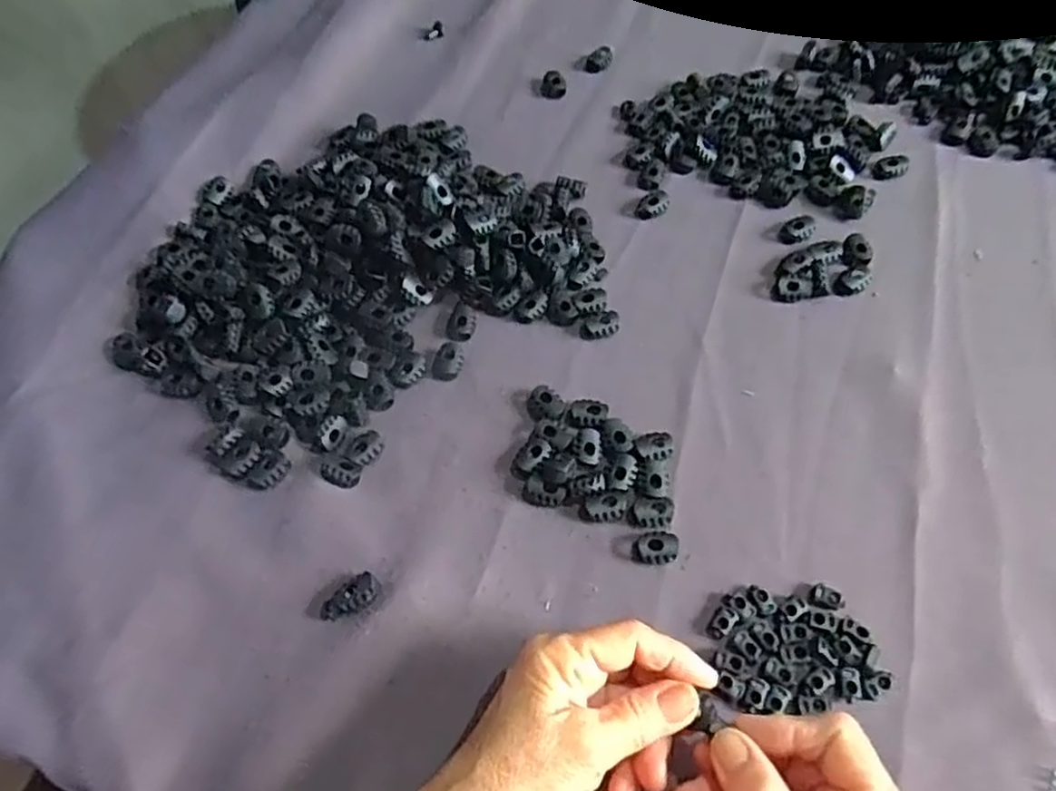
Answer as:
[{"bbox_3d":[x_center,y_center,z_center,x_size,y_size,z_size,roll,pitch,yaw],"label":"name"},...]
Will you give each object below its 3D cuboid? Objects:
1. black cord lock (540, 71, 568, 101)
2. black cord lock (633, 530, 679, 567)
[{"bbox_3d":[0.020,-0.239,0.544,0.019,0.010,0.024,1,60,2],"label":"black cord lock"},{"bbox_3d":[0.067,0.079,0.369,0.023,0.009,0.017,4,60,3],"label":"black cord lock"}]

